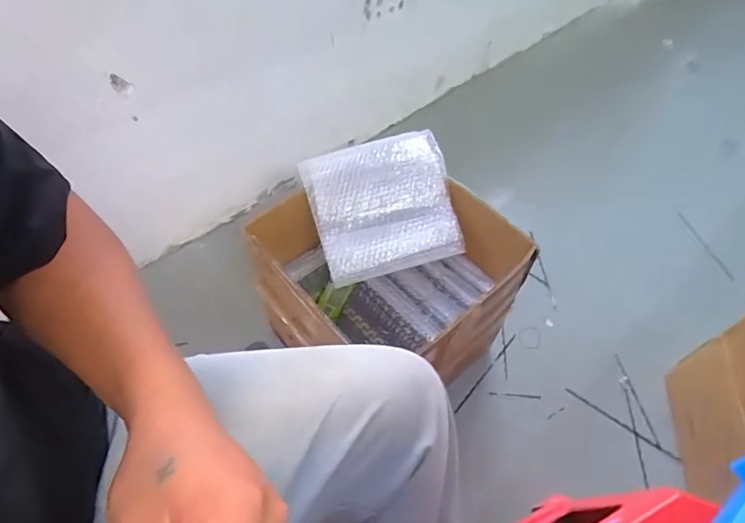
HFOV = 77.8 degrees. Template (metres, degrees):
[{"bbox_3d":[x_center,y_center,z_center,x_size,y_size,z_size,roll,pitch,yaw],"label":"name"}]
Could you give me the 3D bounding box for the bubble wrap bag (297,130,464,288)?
[{"bbox_3d":[0.020,-0.114,0.911,0.279,0.047,0.274,-16,83,-3],"label":"bubble wrap bag"}]

